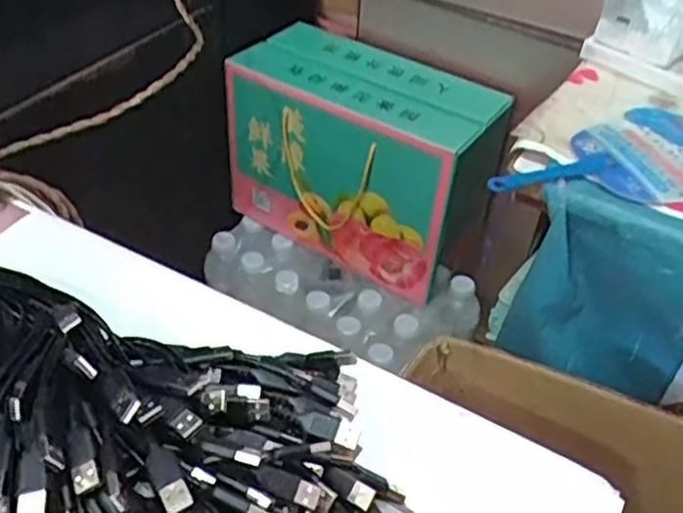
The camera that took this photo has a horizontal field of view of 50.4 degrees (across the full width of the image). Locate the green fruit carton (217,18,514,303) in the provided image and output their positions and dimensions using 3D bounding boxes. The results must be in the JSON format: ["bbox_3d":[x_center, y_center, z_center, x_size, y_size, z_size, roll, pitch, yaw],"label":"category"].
[{"bbox_3d":[0.030,-0.129,0.966,0.334,0.234,0.156,27,47,22],"label":"green fruit carton"}]

